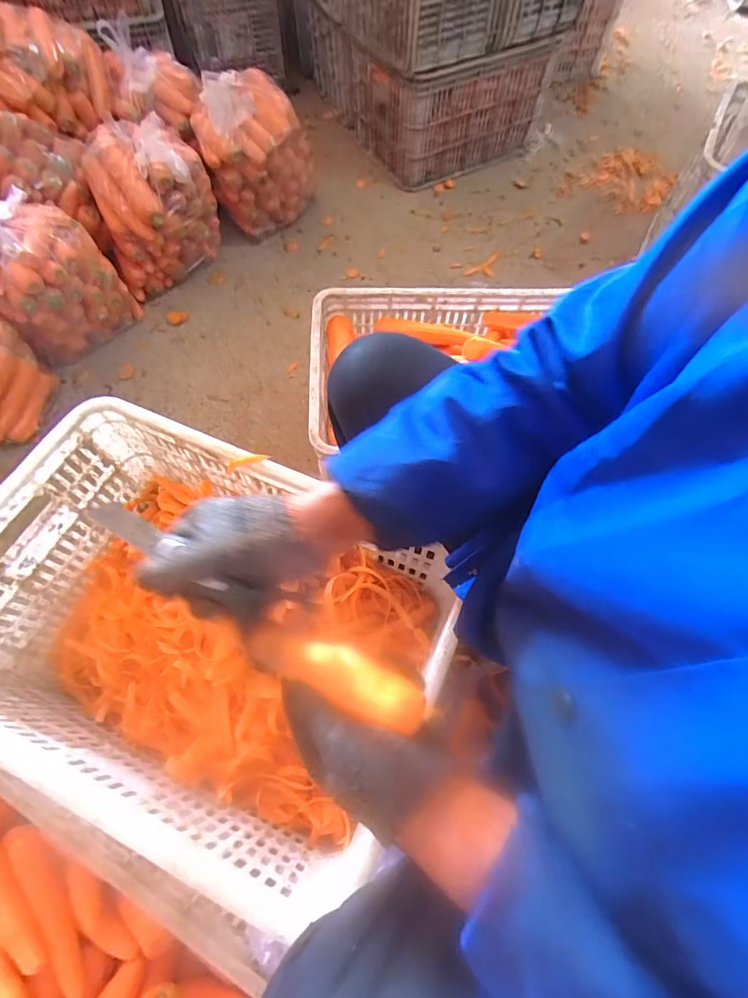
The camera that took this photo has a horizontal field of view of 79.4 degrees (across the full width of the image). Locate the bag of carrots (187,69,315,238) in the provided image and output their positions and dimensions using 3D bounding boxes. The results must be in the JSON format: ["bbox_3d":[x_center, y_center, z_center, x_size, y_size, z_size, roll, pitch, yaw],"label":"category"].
[{"bbox_3d":[-0.315,-0.923,1.228,0.281,0.340,0.214,-8,65,-5],"label":"bag of carrots"}]

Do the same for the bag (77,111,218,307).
[{"bbox_3d":[-0.546,-0.725,1.148,0.287,0.313,0.203,-22,67,-11],"label":"bag"}]

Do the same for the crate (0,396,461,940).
[{"bbox_3d":[-0.242,0.178,0.638,0.586,0.261,0.432,23,66,9],"label":"crate"}]

